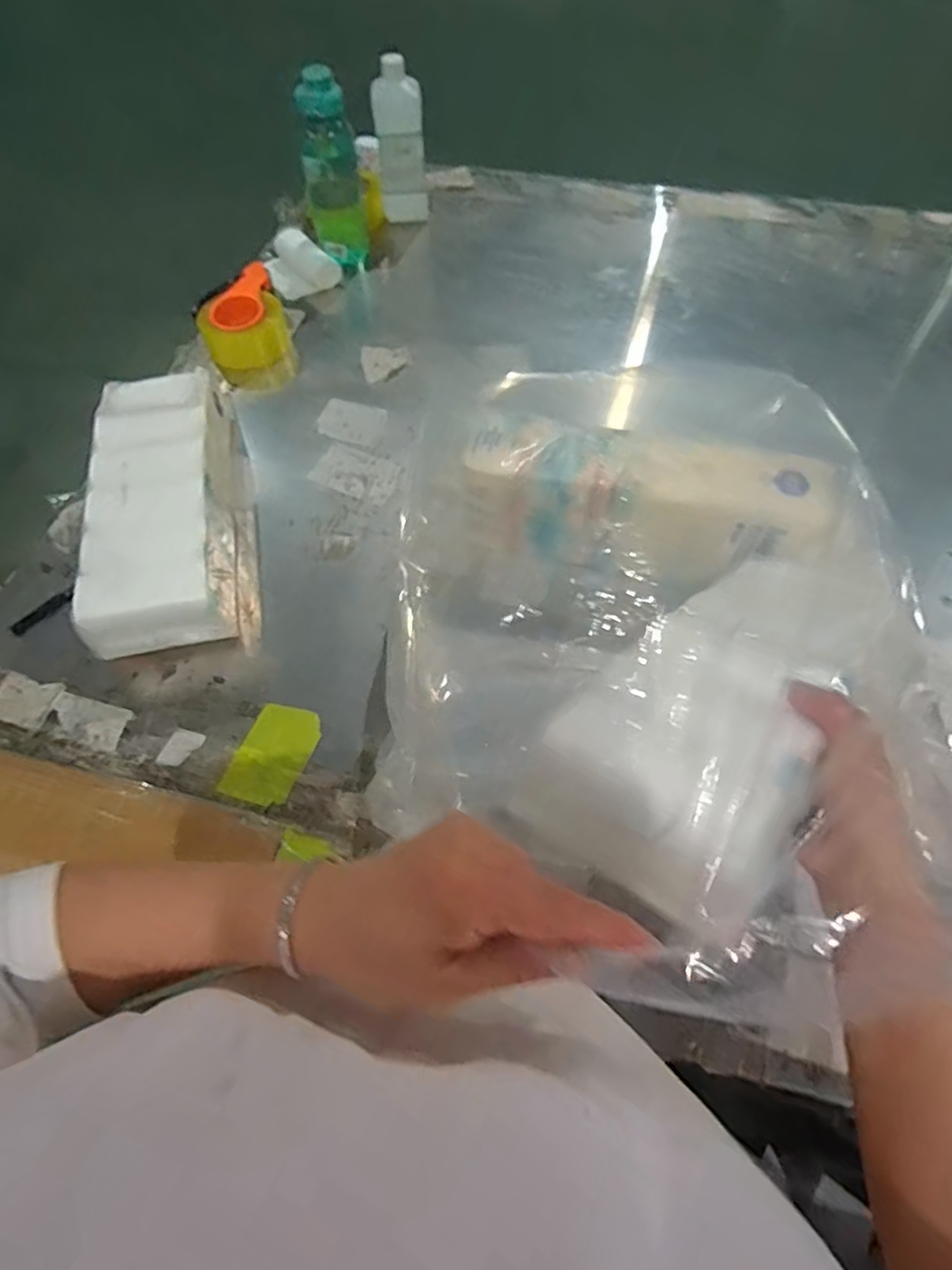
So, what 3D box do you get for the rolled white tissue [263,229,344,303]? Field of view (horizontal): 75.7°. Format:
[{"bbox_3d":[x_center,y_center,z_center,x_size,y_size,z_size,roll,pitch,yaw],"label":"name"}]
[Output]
[{"bbox_3d":[-0.304,-0.642,1.057,0.118,0.041,0.144,-20,61,-10],"label":"rolled white tissue"}]

